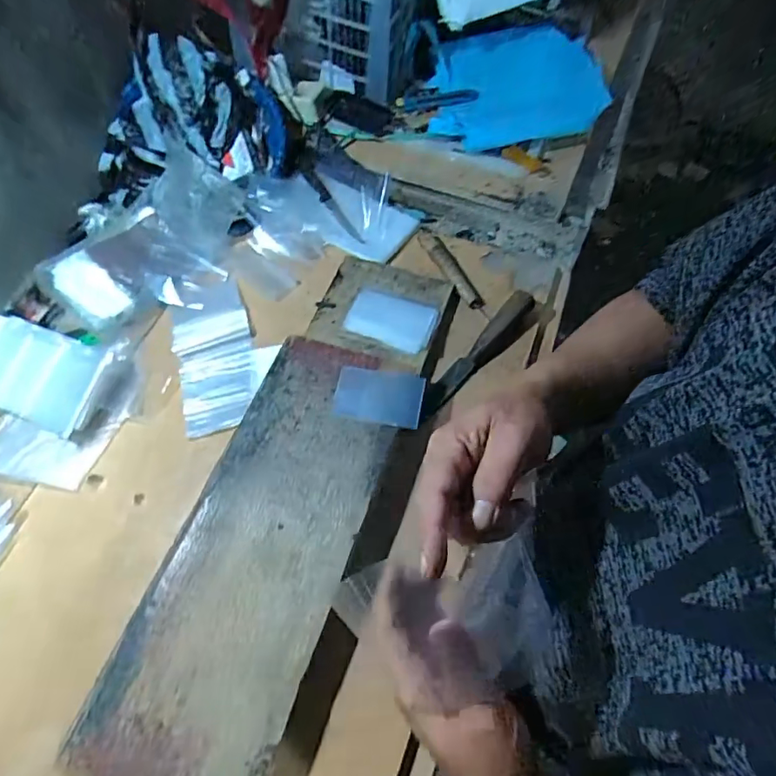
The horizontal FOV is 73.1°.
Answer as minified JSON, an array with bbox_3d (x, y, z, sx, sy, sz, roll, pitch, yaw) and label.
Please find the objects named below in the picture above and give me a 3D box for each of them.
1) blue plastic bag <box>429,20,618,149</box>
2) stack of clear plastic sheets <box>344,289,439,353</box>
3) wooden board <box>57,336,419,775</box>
[{"bbox_3d":[0.232,-0.513,0.906,0.403,0.169,0.124,-14,62,-31],"label":"blue plastic bag"},{"bbox_3d":[0.006,-0.092,0.687,0.110,0.011,0.070,18,65,9],"label":"stack of clear plastic sheets"},{"bbox_3d":[-0.120,0.184,0.530,0.204,0.030,0.519,18,65,9],"label":"wooden board"}]

